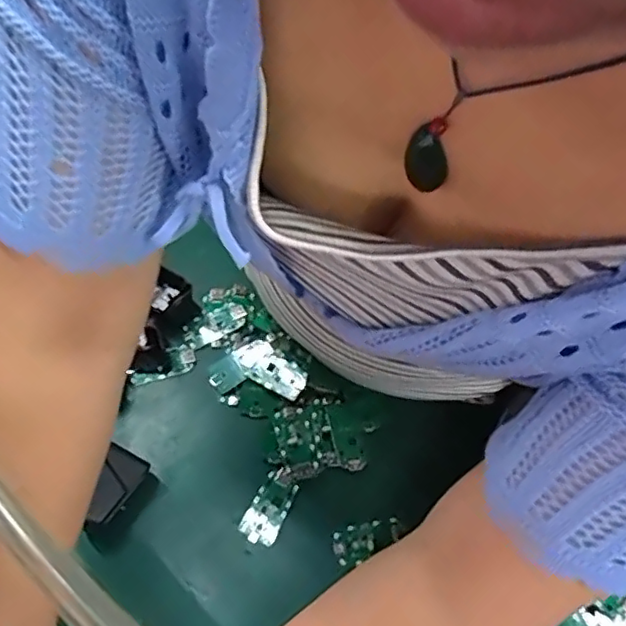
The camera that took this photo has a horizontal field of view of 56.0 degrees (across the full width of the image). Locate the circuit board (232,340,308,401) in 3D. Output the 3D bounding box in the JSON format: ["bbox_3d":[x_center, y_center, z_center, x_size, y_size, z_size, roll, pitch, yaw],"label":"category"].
[{"bbox_3d":[-0.042,0.053,0.560,0.076,0.013,0.037,39,65,17],"label":"circuit board"}]

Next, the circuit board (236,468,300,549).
[{"bbox_3d":[-0.037,0.166,0.507,0.032,0.007,0.060,28,62,12],"label":"circuit board"}]

